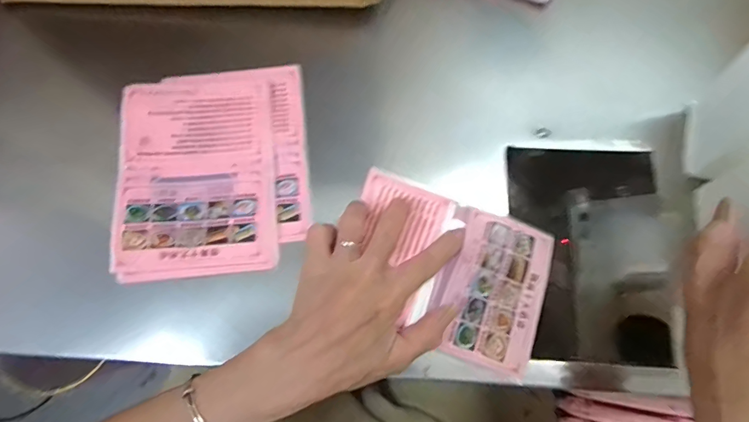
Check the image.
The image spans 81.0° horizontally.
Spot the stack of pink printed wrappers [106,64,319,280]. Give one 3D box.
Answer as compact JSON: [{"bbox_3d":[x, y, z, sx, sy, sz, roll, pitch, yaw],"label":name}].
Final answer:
[{"bbox_3d":[-0.136,-0.036,0.370,0.152,0.024,0.180,-6,77,0],"label":"stack of pink printed wrappers"}]

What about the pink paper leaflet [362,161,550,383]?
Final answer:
[{"bbox_3d":[0.054,0.045,0.346,0.158,0.019,0.114,21,78,6],"label":"pink paper leaflet"}]

